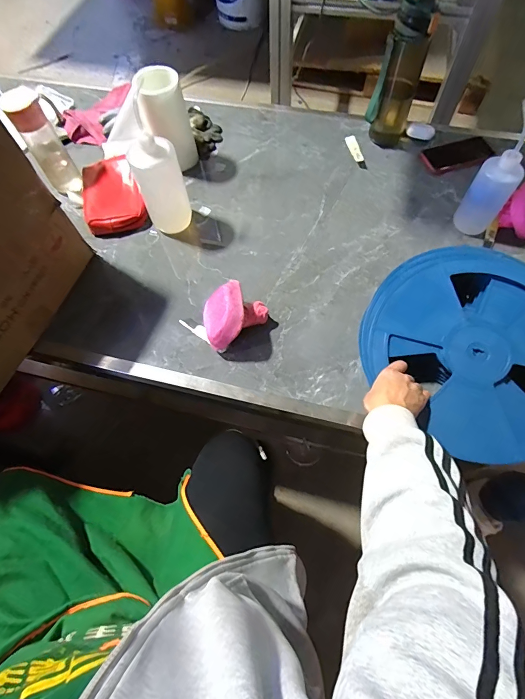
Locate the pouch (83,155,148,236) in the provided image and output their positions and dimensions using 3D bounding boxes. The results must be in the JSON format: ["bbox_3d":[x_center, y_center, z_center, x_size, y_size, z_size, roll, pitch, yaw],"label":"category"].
[{"bbox_3d":[-0.326,-0.333,0.807,0.131,0.053,0.173,-20,67,-7],"label":"pouch"}]

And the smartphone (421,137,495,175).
[{"bbox_3d":[0.446,-0.448,0.853,0.140,0.007,0.074,-14,70,7],"label":"smartphone"}]

